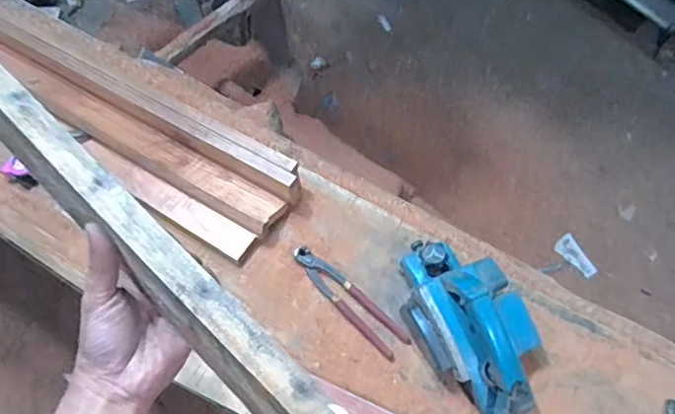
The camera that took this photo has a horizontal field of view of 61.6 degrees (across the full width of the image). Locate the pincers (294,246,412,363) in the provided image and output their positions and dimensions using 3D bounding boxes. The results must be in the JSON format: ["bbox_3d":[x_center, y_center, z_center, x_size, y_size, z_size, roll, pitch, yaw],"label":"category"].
[{"bbox_3d":[0.017,0.142,0.880,0.047,0.016,0.224,-40,70,-19],"label":"pincers"}]

